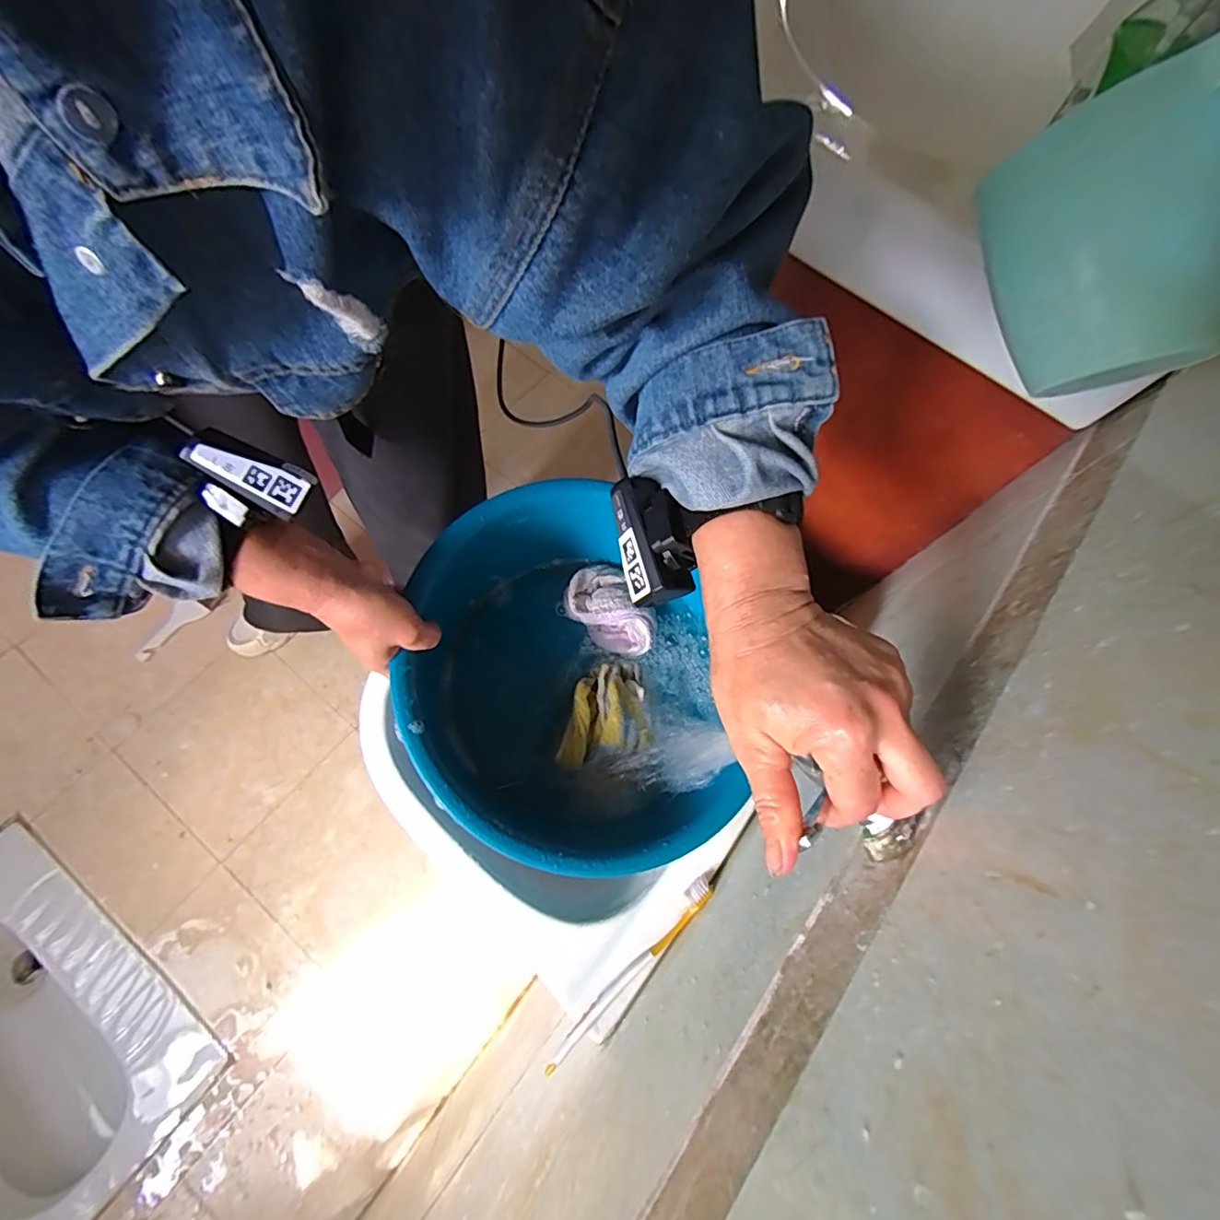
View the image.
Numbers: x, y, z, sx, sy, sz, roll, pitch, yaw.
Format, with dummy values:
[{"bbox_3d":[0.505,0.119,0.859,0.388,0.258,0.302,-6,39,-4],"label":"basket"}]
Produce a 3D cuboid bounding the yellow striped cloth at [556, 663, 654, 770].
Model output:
[{"bbox_3d":[-0.010,0.101,0.552,0.093,0.027,0.089,-9,73,-12],"label":"yellow striped cloth"}]

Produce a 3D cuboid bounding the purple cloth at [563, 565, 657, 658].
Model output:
[{"bbox_3d":[-0.001,0.002,0.587,0.066,0.028,0.103,-31,78,-17],"label":"purple cloth"}]

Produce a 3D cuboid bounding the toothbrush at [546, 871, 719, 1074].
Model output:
[{"bbox_3d":[0.016,0.279,0.431,0.174,0.014,0.015,-40,81,-19],"label":"toothbrush"}]

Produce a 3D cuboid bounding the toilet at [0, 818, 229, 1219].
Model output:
[{"bbox_3d":[-0.977,0.725,0.916,0.580,0.172,0.453,38,70,5],"label":"toilet"}]

